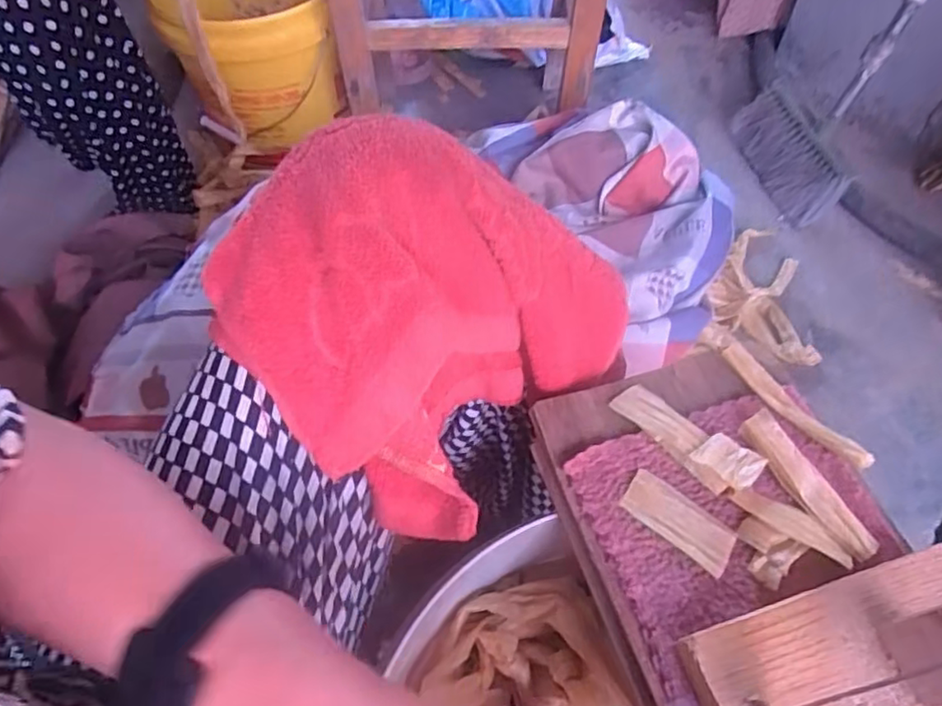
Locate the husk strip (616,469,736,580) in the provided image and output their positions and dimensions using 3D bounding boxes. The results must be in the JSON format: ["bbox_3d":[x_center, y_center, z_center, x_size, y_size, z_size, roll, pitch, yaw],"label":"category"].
[{"bbox_3d":[0.108,0.087,0.337,0.059,0.005,0.025,36,65,22],"label":"husk strip"}]

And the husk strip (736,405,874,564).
[{"bbox_3d":[0.179,0.069,0.345,0.018,0.008,0.086,-24,60,-13],"label":"husk strip"}]

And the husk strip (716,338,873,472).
[{"bbox_3d":[0.184,0.029,0.371,0.015,0.011,0.097,-31,62,-16],"label":"husk strip"}]

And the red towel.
[{"bbox_3d":[-0.026,-0.032,0.350,0.174,0.129,0.199,32,64,20],"label":"red towel"}]

